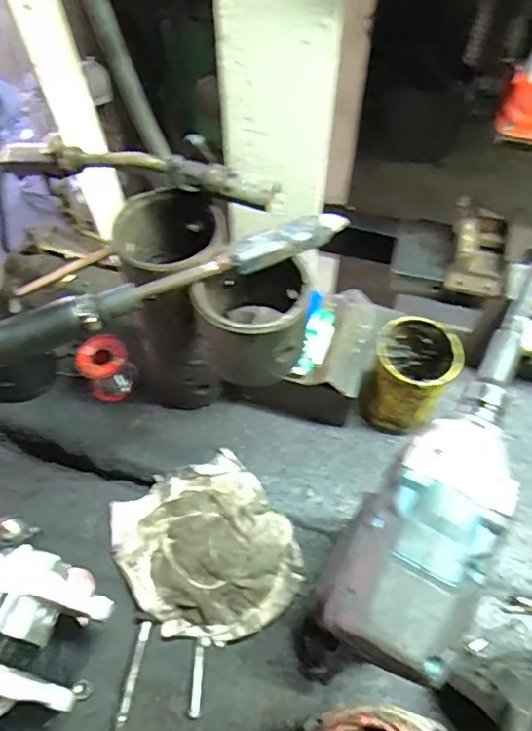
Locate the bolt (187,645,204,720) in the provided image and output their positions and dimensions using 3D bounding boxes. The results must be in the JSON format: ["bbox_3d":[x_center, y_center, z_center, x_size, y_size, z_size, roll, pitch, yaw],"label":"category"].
[{"bbox_3d":[-0.061,0.277,0.480,0.010,0.004,0.055,1,59,2],"label":"bolt"}]

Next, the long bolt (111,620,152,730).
[{"bbox_3d":[-0.119,0.276,0.479,0.010,0.011,0.096,9,59,7],"label":"long bolt"}]

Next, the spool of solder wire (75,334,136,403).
[{"bbox_3d":[-0.175,0.005,0.608,0.052,0.067,0.044,-30,62,-16],"label":"spool of solder wire"}]

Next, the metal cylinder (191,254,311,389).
[{"bbox_3d":[-0.009,-0.039,0.440,0.088,0.083,0.085,-1,58,1],"label":"metal cylinder"}]

